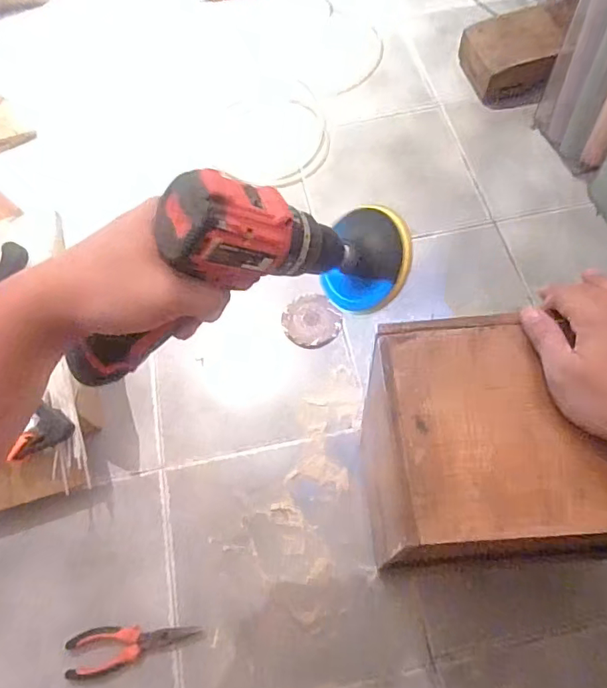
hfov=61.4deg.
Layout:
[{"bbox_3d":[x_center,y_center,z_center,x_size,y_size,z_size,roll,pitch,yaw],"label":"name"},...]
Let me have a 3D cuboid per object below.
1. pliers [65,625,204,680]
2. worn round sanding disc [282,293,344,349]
[{"bbox_3d":[-0.208,0.366,0.624,0.161,0.011,0.051,-11,65,-3],"label":"pliers"},{"bbox_3d":[0.013,-0.038,0.812,0.088,0.012,0.099,-31,68,-12],"label":"worn round sanding disc"}]

